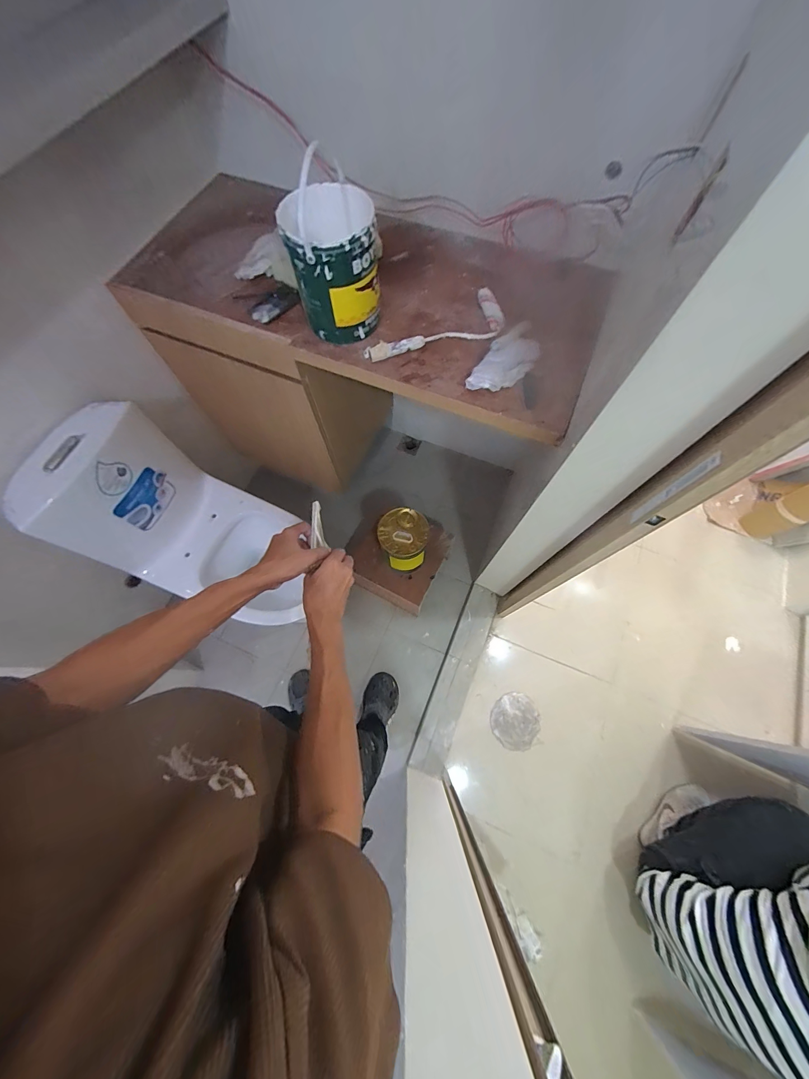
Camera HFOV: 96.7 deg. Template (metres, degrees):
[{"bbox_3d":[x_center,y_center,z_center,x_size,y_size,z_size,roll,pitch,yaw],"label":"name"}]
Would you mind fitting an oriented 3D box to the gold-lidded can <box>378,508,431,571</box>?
[{"bbox_3d":[0.001,0.002,1.197,0.155,0.167,0.169,0,69,-1],"label":"gold-lidded can"}]

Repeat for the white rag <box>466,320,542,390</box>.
[{"bbox_3d":[0.205,-0.359,0.720,0.079,0.049,0.173,41,73,14],"label":"white rag"}]

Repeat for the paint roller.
[{"bbox_3d":[0.069,-0.434,0.766,0.310,0.034,0.108,-26,71,-10],"label":"paint roller"}]

